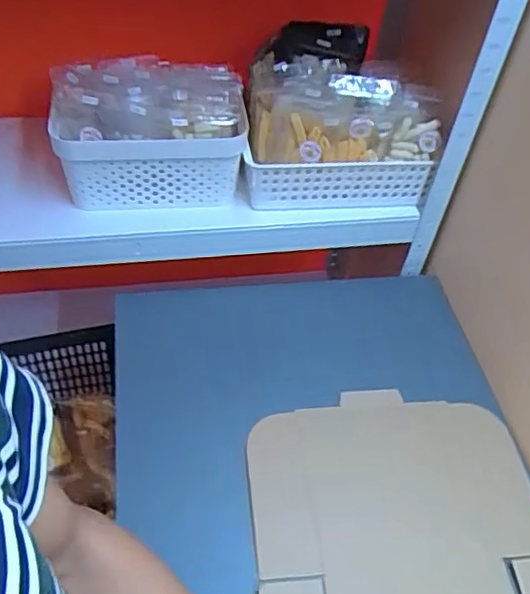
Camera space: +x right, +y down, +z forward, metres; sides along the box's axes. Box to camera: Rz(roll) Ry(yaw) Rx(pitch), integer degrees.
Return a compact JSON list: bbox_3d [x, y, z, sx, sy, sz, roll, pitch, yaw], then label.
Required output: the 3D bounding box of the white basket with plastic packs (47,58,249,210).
[{"bbox_3d":[-0.156,-0.228,0.821,0.244,0.151,0.153,-5,49,-11],"label":"white basket with plastic packs"}]

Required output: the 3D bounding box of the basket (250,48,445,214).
[{"bbox_3d":[0.095,-0.245,0.858,0.257,0.158,0.172,-5,49,-11],"label":"basket"}]

